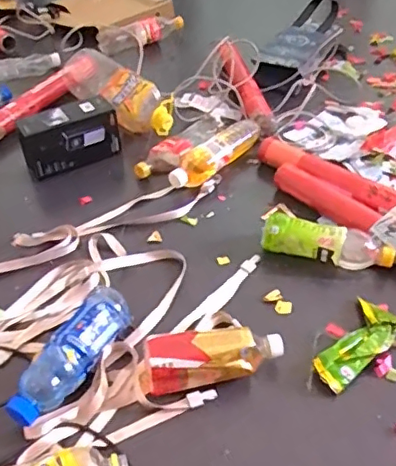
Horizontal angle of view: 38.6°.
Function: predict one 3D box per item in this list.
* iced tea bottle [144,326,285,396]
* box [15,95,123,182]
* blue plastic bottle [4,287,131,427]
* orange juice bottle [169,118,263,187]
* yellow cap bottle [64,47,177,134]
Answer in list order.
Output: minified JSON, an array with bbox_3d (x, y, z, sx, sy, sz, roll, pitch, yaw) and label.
[{"bbox_3d":[0.022,0.161,0.745,0.178,0.068,0.061,-11,44,-6],"label":"iced tea bottle"},{"bbox_3d":[-0.249,-0.183,1.104,0.186,0.115,0.075,-25,47,-20],"label":"box"},{"bbox_3d":[-0.165,0.163,0.751,0.055,0.064,0.211,24,49,23],"label":"blue plastic bottle"},{"bbox_3d":[0.031,-0.151,1.088,0.216,0.052,0.069,-36,52,-28],"label":"orange juice bottle"},{"bbox_3d":[-0.193,-0.315,1.239,0.117,0.102,0.354,-31,50,-25],"label":"yellow cap bottle"}]

